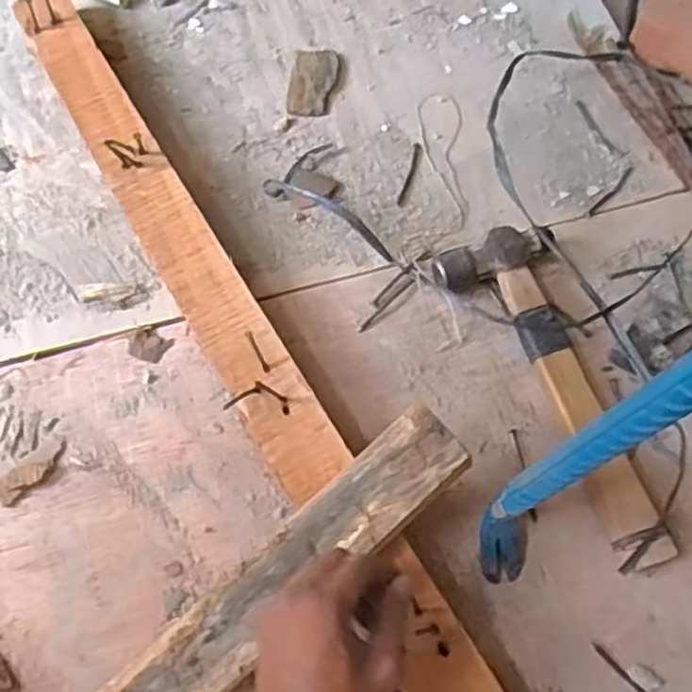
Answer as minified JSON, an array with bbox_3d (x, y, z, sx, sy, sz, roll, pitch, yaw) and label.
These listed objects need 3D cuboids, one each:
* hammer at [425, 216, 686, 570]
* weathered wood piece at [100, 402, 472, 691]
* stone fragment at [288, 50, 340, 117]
[{"bbox_3d":[0.179,0.035,0.610,0.095,0.035,0.297,-21,67,-9],"label":"hammer"},{"bbox_3d":[-0.052,0.168,0.504,0.328,0.016,0.058,-41,72,-7],"label":"weathered wood piece"},{"bbox_3d":[-0.034,-0.275,0.768,0.049,0.009,0.087,5,66,2],"label":"stone fragment"}]

